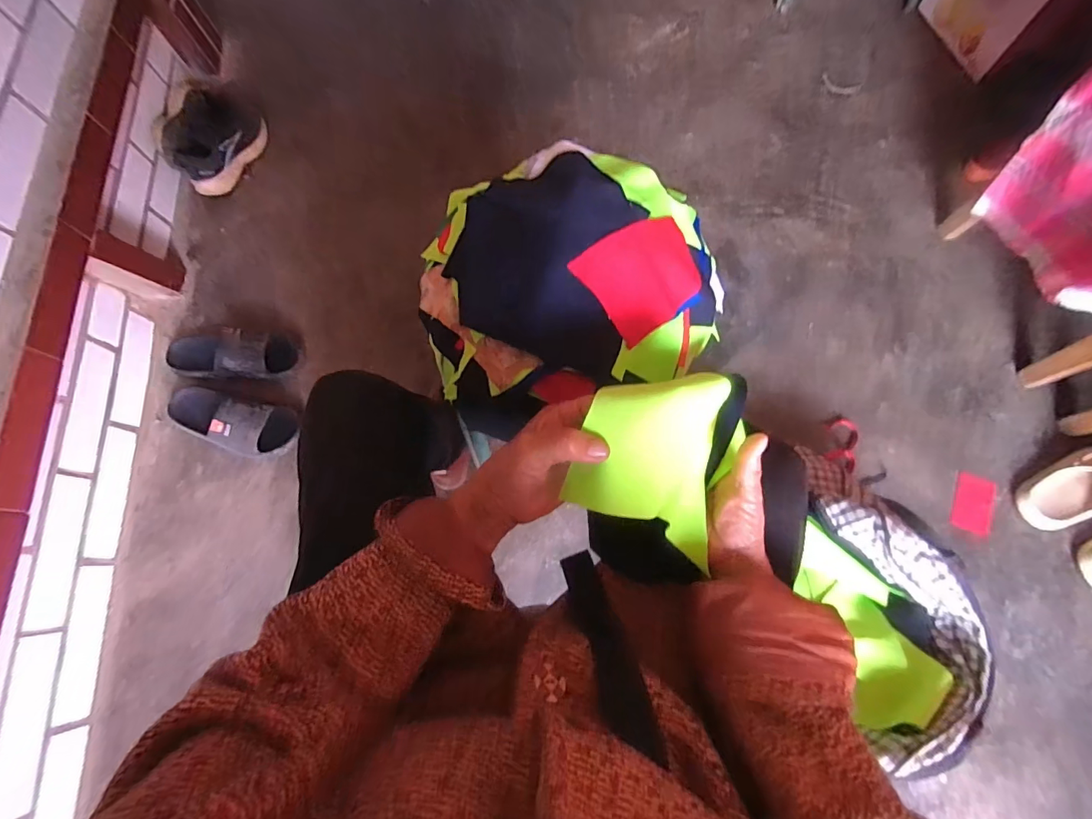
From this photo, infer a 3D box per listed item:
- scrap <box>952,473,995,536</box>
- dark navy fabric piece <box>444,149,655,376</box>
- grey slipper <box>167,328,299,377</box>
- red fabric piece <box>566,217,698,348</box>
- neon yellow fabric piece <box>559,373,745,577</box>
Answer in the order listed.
[{"bbox_3d":[0.771,0.170,0.833,0.057,0.008,0.102,15,80,20],"label":"scrap"},{"bbox_3d":[0.005,-0.157,0.448,0.173,0.047,0.211,17,73,7],"label":"dark navy fabric piece"},{"bbox_3d":[-0.644,-0.110,0.935,0.262,0.064,0.100,-4,72,1],"label":"grey slipper"},{"bbox_3d":[0.097,-0.130,0.440,0.132,0.025,0.094,-37,94,-18],"label":"red fabric piece"},{"bbox_3d":[0.093,0.035,0.358,0.123,0.106,0.123,19,74,8],"label":"neon yellow fabric piece"}]

